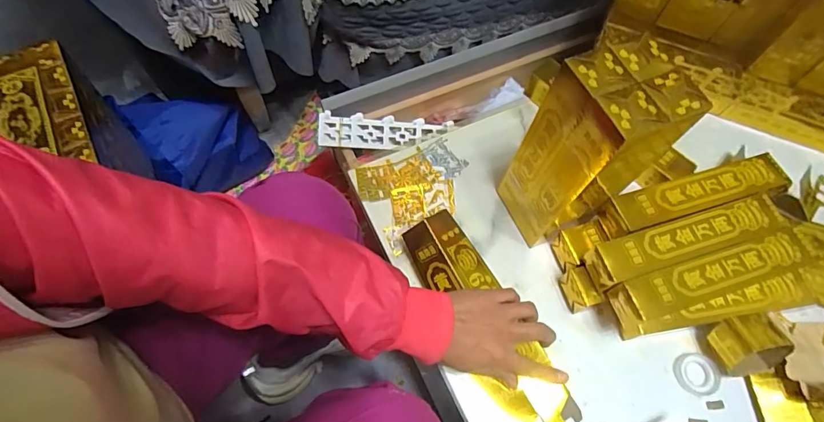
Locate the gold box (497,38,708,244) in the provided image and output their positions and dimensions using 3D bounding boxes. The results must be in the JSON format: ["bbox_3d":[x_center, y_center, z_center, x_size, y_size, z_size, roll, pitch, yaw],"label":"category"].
[{"bbox_3d":[0.174,-0.056,0.466,0.091,0.234,0.089,-21,67,-12],"label":"gold box"}]

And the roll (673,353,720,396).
[{"bbox_3d":[0.306,0.175,0.485,0.044,0.012,0.042,1,65,-2],"label":"roll"}]

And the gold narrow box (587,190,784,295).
[{"bbox_3d":[0.288,0.033,0.479,0.204,0.044,0.043,-14,66,-9],"label":"gold narrow box"}]

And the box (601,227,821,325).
[{"bbox_3d":[0.309,0.068,0.465,0.204,0.044,0.041,-14,66,-9],"label":"box"}]

